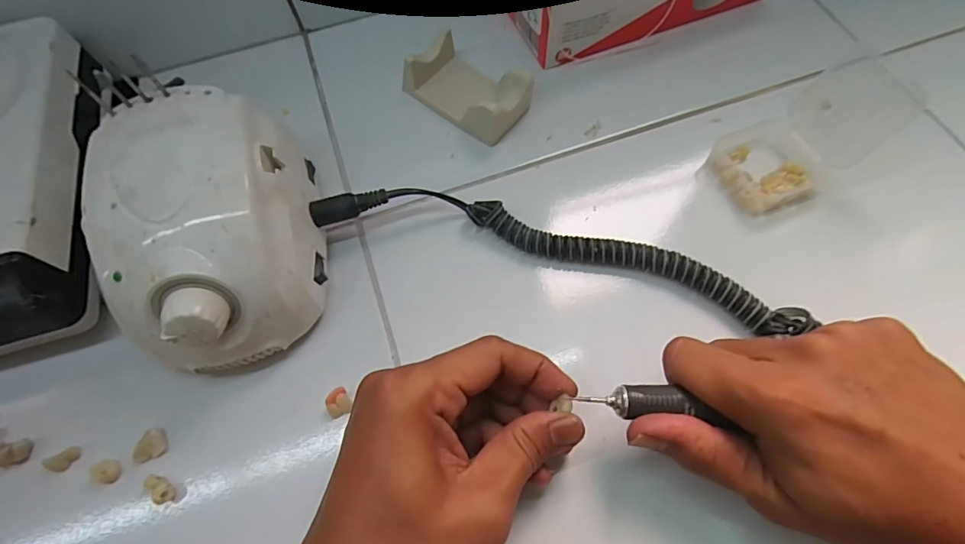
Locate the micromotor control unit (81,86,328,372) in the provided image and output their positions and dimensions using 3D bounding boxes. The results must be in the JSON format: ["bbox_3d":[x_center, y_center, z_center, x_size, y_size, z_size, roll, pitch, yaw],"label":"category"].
[{"bbox_3d":[-0.146,-0.020,0.261,0.094,0.084,0.133,-13,66,-4],"label":"micromotor control unit"}]

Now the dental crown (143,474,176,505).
[{"bbox_3d":[-0.168,0.112,0.242,0.008,0.008,0.017,-39,70,-15],"label":"dental crown"}]

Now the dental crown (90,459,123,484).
[{"bbox_3d":[-0.199,0.106,0.246,0.010,0.008,0.011,-1,66,2],"label":"dental crown"}]

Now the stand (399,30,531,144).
[{"bbox_3d":[-0.007,-0.133,0.336,0.088,0.035,0.054,41,73,18],"label":"stand"}]

